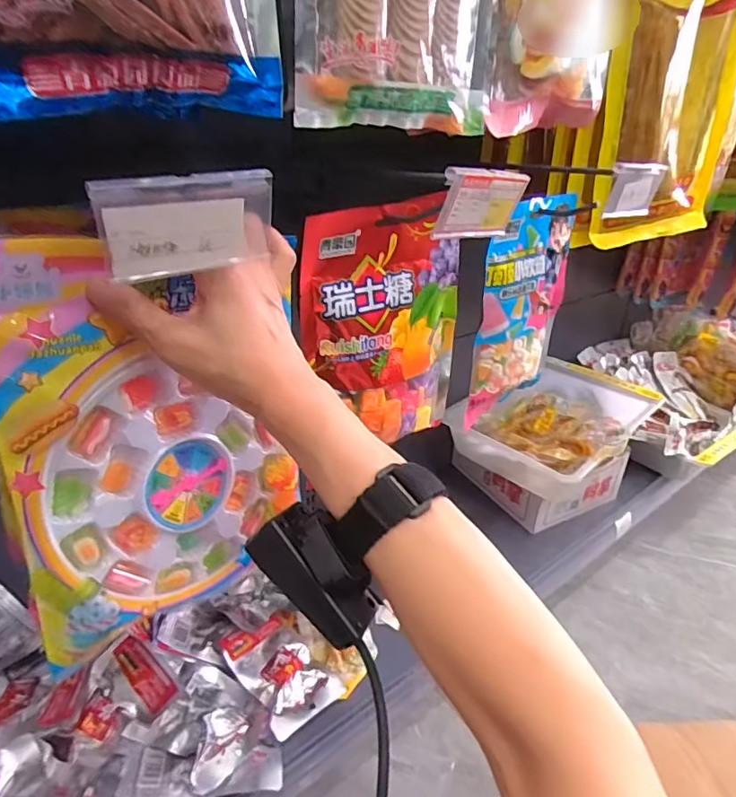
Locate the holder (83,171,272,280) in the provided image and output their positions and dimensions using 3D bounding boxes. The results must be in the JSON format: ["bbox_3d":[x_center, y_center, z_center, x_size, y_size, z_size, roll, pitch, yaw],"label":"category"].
[{"bbox_3d":[-0.081,-0.080,0.238,0.079,0.041,0.009,-23,38,-36],"label":"holder"}]

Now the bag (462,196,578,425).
[{"bbox_3d":[0.176,-0.100,0.585,0.022,0.225,0.152,27,38,37],"label":"bag"}]

